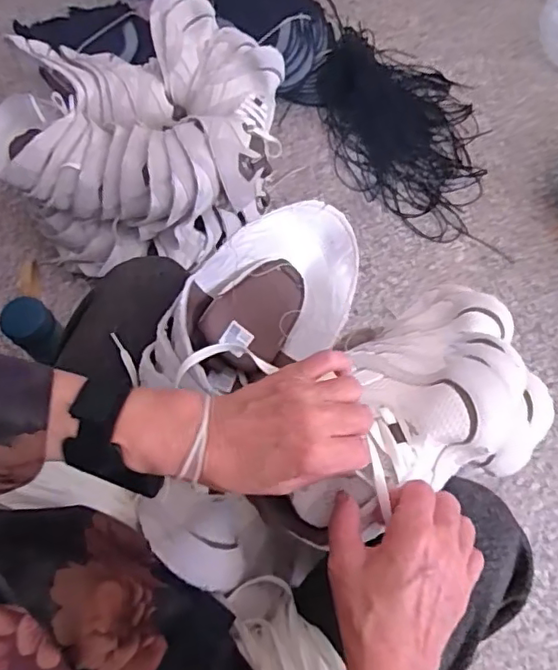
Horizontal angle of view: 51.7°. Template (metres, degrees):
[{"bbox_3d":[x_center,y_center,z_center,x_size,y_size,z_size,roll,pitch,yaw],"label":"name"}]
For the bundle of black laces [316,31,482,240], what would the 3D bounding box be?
[{"bbox_3d":[0.262,-0.421,1.193,0.299,0.053,0.501,-12,68,-5],"label":"bundle of black laces"}]

